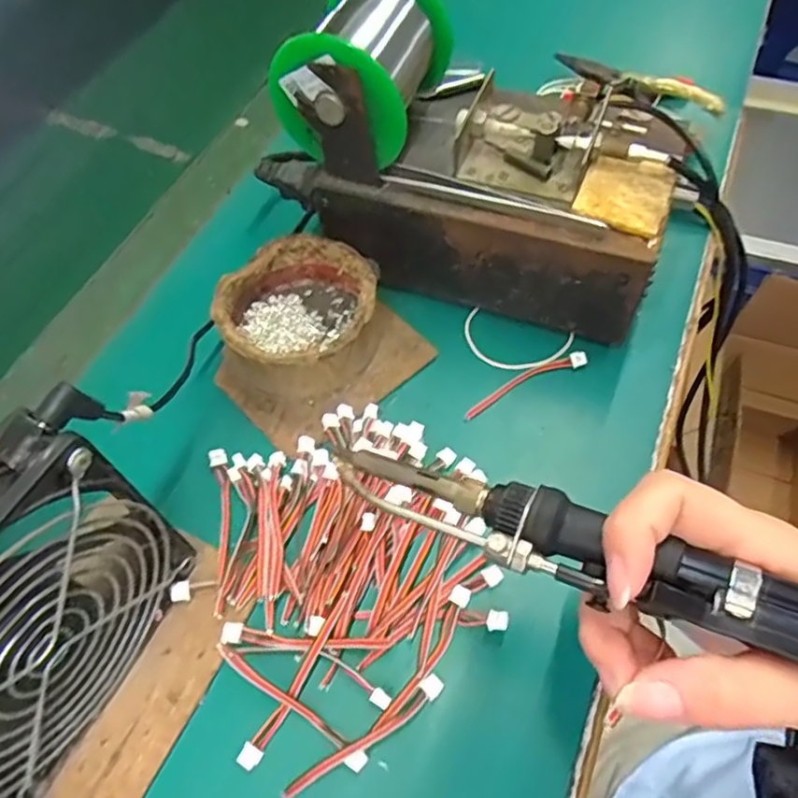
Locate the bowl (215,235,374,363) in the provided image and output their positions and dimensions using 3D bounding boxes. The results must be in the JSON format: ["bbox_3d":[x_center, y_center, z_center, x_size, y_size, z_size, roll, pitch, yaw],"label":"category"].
[{"bbox_3d":[-0.054,-0.046,0.345,0.082,0.041,0.080,0,59,1],"label":"bowl"}]

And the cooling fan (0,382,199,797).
[{"bbox_3d":[-0.129,0.078,0.220,0.028,0.127,0.123,25,63,15],"label":"cooling fan"}]

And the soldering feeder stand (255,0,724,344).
[{"bbox_3d":[0.042,-0.135,0.344,0.224,0.131,0.121,18,61,11],"label":"soldering feeder stand"}]

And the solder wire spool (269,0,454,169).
[{"bbox_3d":[-0.015,-0.164,0.325,0.068,0.078,0.095,18,61,11],"label":"solder wire spool"}]

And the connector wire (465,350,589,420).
[{"bbox_3d":[0.067,-0.010,0.339,0.073,0.007,0.012,-23,61,-12],"label":"connector wire"}]

